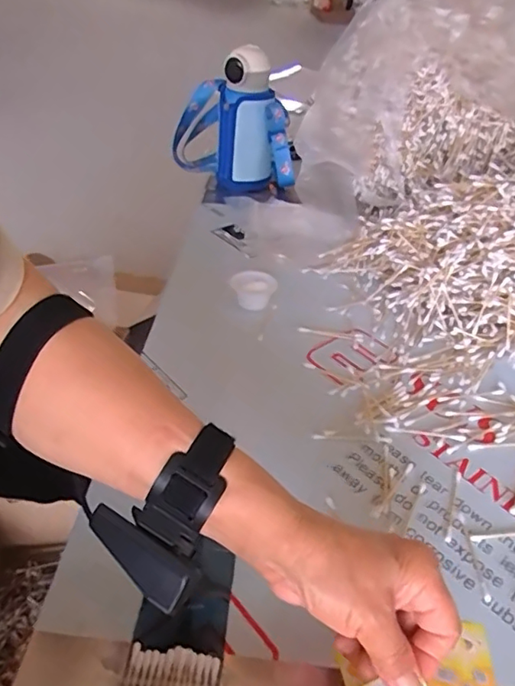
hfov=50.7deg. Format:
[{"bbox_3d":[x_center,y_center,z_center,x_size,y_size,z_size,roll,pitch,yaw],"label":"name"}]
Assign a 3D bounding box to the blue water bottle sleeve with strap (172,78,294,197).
[{"bbox_3d":[-0.044,-0.356,0.926,0.231,0.151,0.078,29,45,26],"label":"blue water bottle sleeve with strap"}]

